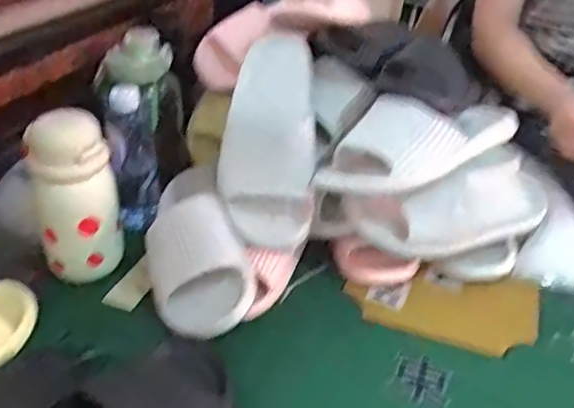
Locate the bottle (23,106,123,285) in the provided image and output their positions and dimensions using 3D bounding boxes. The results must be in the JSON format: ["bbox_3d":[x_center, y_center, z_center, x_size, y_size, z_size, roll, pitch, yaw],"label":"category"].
[{"bbox_3d":[-0.225,-0.006,0.632,0.083,0.172,0.065,-11,36,-21],"label":"bottle"}]

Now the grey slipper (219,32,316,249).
[{"bbox_3d":[-0.021,-0.088,0.667,0.103,0.064,0.273,2,70,-2],"label":"grey slipper"}]

